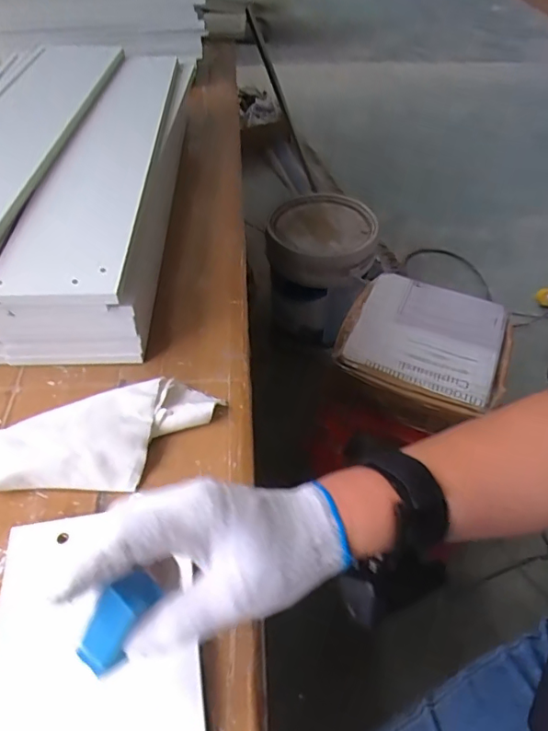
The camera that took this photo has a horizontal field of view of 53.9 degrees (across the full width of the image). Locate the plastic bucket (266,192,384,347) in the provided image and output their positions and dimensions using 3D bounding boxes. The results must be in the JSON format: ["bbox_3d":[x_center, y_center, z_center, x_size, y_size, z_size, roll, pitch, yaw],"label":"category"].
[{"bbox_3d":[0.144,-0.292,1.632,0.296,0.333,0.310,0,47,0],"label":"plastic bucket"}]

